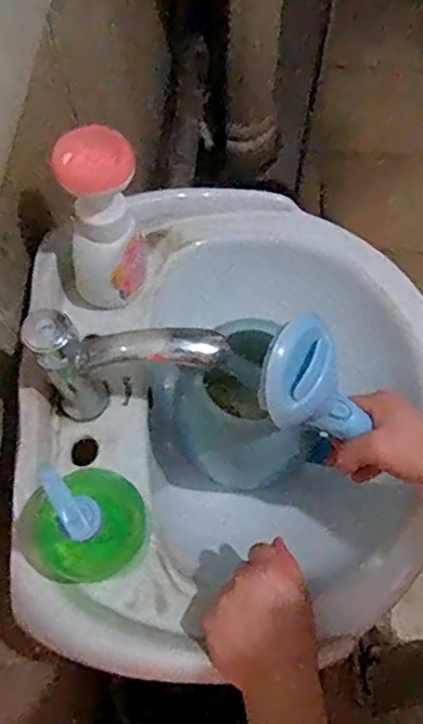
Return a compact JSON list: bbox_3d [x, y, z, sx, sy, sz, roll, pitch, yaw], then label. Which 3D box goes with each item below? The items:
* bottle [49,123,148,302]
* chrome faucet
[{"bbox_3d":[-0.097,-0.125,0.559,0.068,0.145,0.084,-6,68,-2],"label":"bottle"},{"bbox_3d":[-0.064,0.002,0.515,0.147,0.160,0.037,-6,68,-2],"label":"chrome faucet"}]

